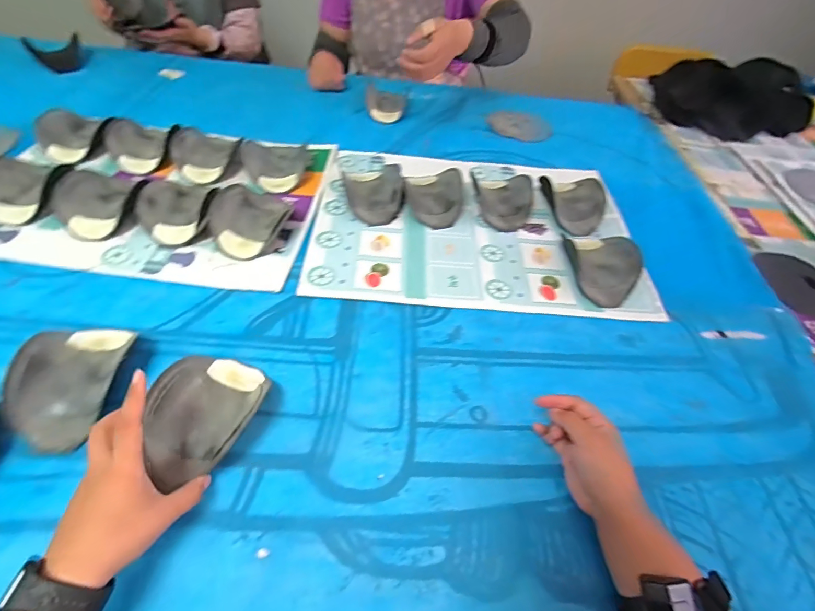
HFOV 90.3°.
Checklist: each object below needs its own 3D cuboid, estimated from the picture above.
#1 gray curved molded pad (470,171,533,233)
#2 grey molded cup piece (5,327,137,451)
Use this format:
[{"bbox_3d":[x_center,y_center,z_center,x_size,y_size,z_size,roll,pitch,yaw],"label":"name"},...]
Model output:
[{"bbox_3d":[0.176,-0.201,0.740,0.107,0.042,0.154,-8,50,-11],"label":"gray curved molded pad"},{"bbox_3d":[-0.369,0.075,0.436,0.075,0.047,0.147,-1,49,-5],"label":"grey molded cup piece"}]

